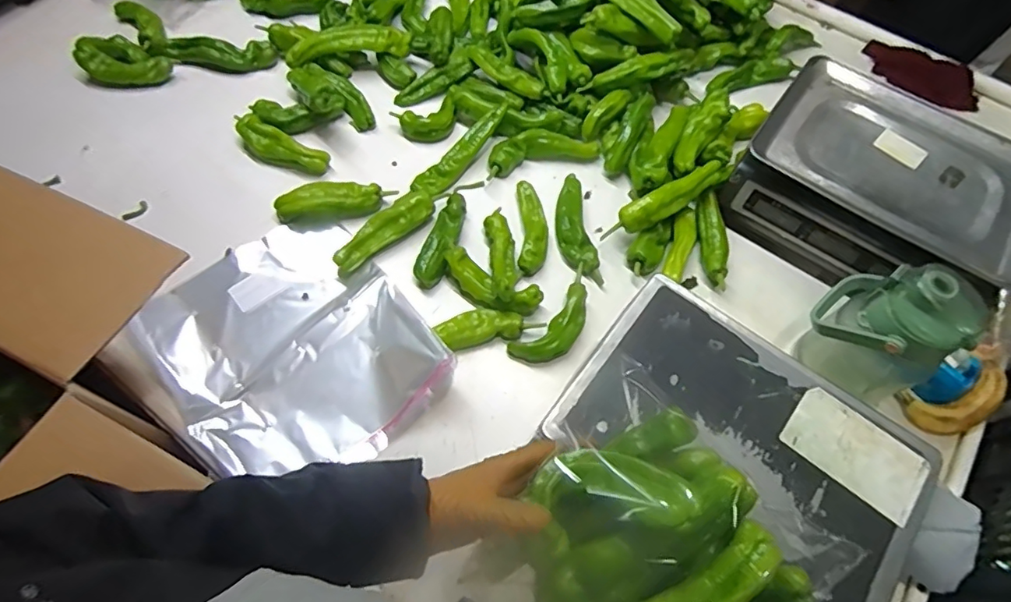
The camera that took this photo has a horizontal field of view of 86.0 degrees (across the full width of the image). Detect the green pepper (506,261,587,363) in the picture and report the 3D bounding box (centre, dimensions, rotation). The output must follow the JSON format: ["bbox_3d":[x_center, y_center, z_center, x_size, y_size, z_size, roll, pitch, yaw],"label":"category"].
[{"bbox_3d":[0.071,0.024,0.685,0.058,0.035,0.145,37,67,15],"label":"green pepper"}]

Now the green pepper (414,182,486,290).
[{"bbox_3d":[-0.077,-0.101,0.741,0.037,0.036,0.184,16,63,5],"label":"green pepper"}]

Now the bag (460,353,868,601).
[{"bbox_3d":[0.090,0.181,0.373,0.206,0.082,0.180,-47,59,0],"label":"bag"}]

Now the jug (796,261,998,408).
[{"bbox_3d":[0.409,0.035,0.594,0.098,0.190,0.124,-31,68,-17],"label":"jug"}]

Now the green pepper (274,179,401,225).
[{"bbox_3d":[-0.231,-0.137,0.747,0.159,0.044,0.046,-6,63,-6],"label":"green pepper"}]

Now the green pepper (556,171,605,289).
[{"bbox_3d":[0.094,-0.099,0.750,0.046,0.030,0.166,-7,63,-7],"label":"green pepper"}]

